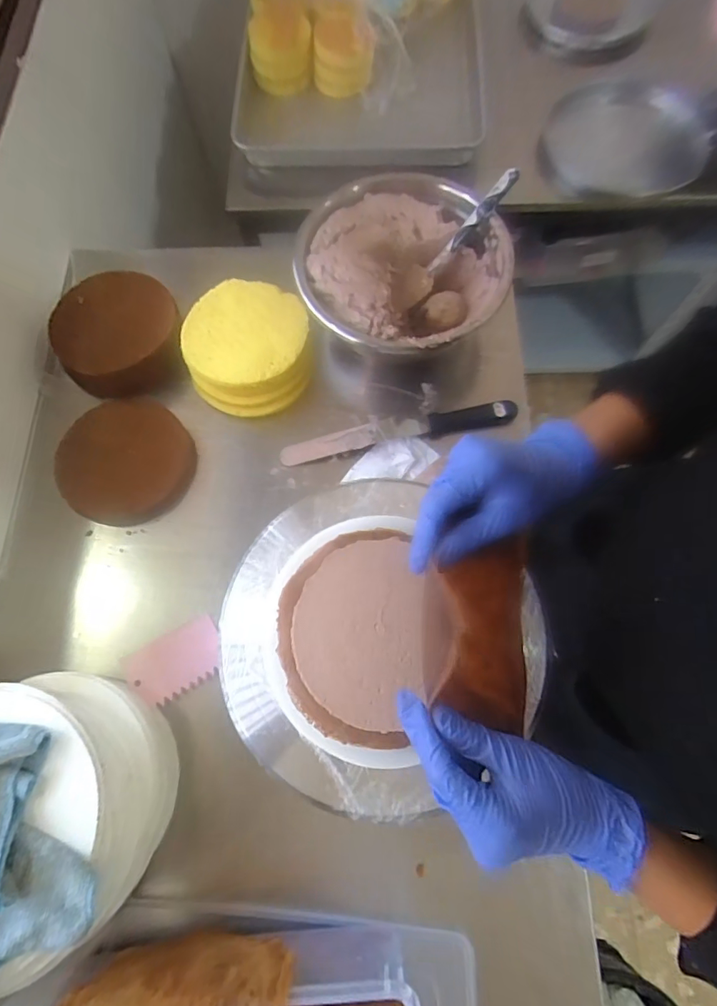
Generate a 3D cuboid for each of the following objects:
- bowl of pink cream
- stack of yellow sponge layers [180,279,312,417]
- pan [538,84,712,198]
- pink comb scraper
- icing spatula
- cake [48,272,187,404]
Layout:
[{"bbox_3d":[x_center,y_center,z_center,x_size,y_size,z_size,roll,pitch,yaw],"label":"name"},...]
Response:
[{"bbox_3d":[0.061,-0.297,0.659,0.250,0.106,0.263,0,71,1],"label":"bowl of pink cream"},{"bbox_3d":[-0.146,-0.212,0.669,0.168,0.064,0.181,-6,71,-1],"label":"stack of yellow sponge layers"},{"bbox_3d":[0.453,-0.624,0.840,0.258,0.048,0.258,0,71,1],"label":"pan"},{"bbox_3d":[-0.212,0.183,0.569,0.108,0.004,0.070,-29,66,-14],"label":"pink comb scraper"},{"bbox_3d":[0.052,-0.096,0.654,0.310,0.024,0.038,-11,72,-3],"label":"icing spatula"},{"bbox_3d":[-0.325,-0.232,0.678,0.162,0.076,0.151,0,71,1],"label":"cake"}]

